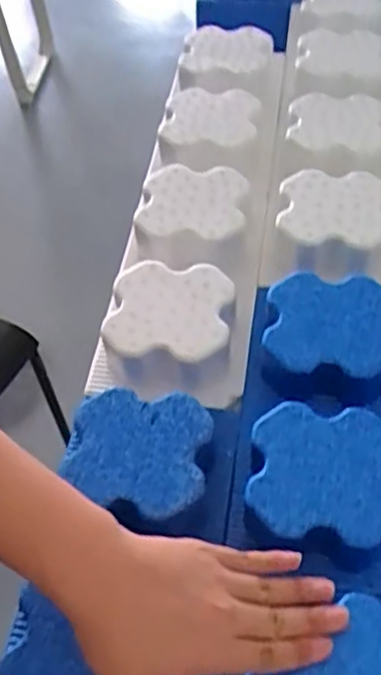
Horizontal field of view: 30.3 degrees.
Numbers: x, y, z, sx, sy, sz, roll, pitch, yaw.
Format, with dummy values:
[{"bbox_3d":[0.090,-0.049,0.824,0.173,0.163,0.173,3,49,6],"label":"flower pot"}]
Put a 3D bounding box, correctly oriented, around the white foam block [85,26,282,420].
[{"bbox_3d":[0.021,-0.194,0.801,0.137,0.076,0.596,5,52,8],"label":"white foam block"}]

